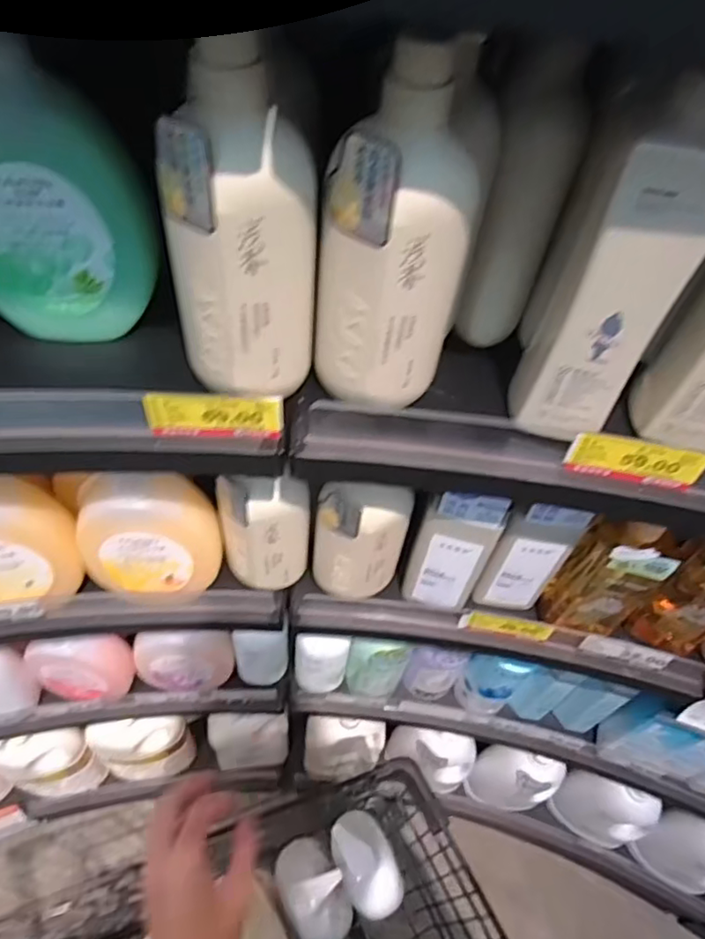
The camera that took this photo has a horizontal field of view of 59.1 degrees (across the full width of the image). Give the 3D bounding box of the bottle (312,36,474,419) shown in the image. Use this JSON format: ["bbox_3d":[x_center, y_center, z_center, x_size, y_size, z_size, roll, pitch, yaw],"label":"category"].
[{"bbox_3d":[0.024,-0.133,0.381,0.066,0.208,0.061,-26,59,-23],"label":"bottle"}]

